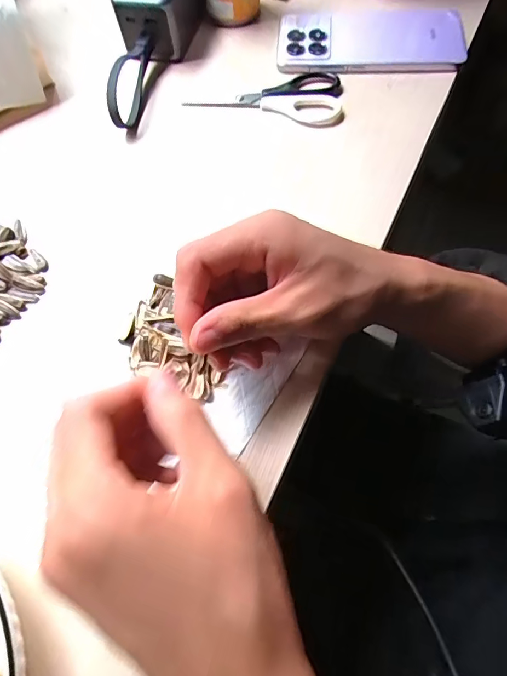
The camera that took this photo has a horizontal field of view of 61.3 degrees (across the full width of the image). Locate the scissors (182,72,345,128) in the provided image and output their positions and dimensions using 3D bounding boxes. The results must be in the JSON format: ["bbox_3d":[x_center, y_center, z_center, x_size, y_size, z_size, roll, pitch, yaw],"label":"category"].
[{"bbox_3d":[0.012,-0.205,0.356,0.125,0.010,0.057,9,64,7],"label":"scissors"}]

